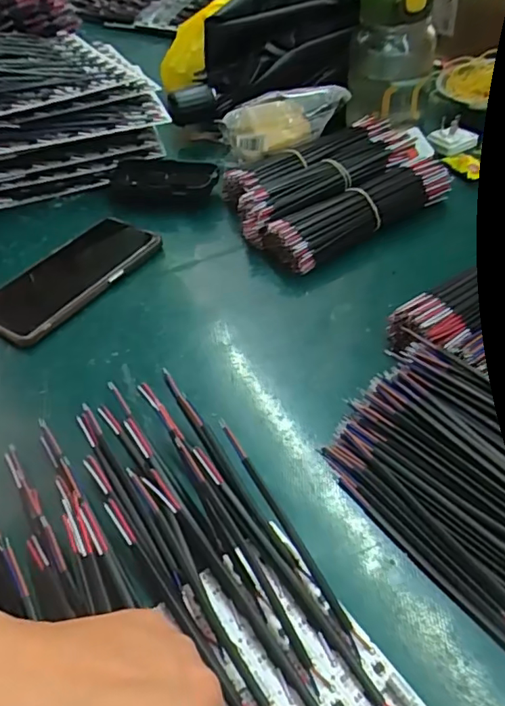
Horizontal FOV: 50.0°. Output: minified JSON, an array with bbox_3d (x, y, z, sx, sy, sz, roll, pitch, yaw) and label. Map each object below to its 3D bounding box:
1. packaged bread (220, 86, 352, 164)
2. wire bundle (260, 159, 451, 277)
[{"bbox_3d":[0.030,-0.239,0.563,0.128,0.054,0.052,-21,50,-10],"label":"packaged bread"},{"bbox_3d":[0.097,-0.129,0.492,0.171,0.039,0.048,-29,52,-16],"label":"wire bundle"}]

